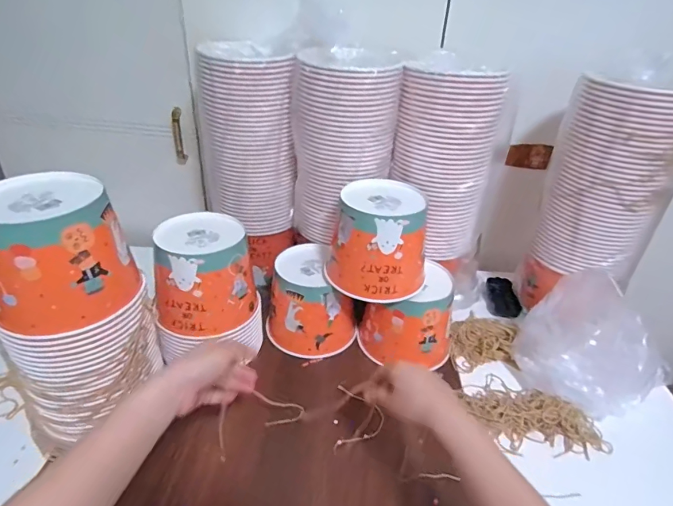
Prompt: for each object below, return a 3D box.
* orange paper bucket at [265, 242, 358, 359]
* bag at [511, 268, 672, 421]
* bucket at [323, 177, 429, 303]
[{"bbox_3d":[-0.041,0.082,0.738,0.142,0.134,0.134,2,32,-2],"label":"orange paper bucket"},{"bbox_3d":[0.381,0.140,0.651,0.188,0.162,0.127,19,36,23],"label":"bag"},{"bbox_3d":[0.064,-0.019,0.655,0.146,0.135,0.128,9,33,9],"label":"bucket"}]

